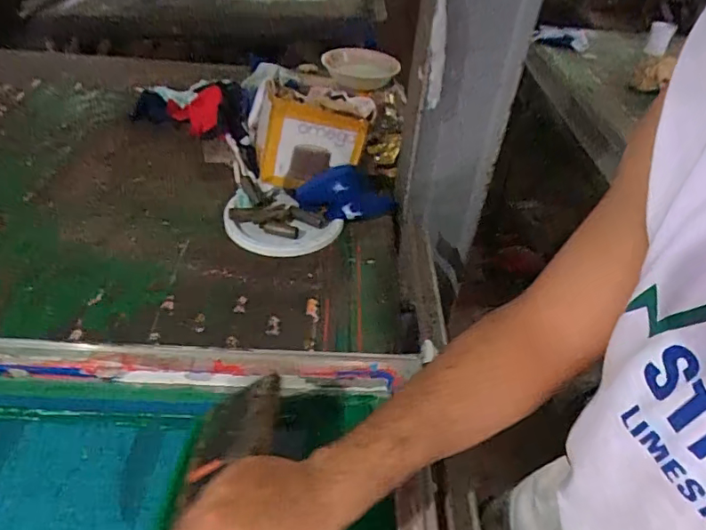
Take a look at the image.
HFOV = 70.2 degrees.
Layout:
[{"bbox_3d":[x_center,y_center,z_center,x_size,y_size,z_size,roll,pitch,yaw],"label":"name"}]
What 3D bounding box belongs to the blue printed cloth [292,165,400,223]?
[{"bbox_3d":[-0.001,-0.128,0.873,0.174,0.081,0.087,-16,45,-25],"label":"blue printed cloth"}]

